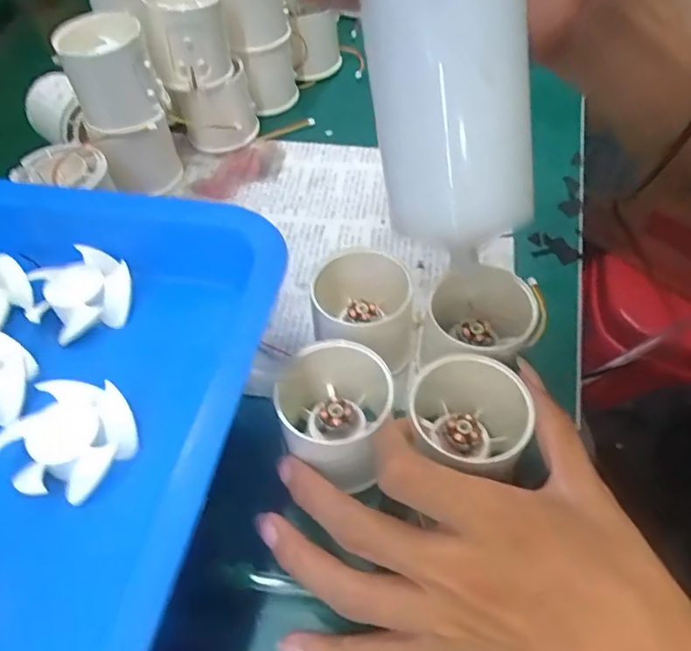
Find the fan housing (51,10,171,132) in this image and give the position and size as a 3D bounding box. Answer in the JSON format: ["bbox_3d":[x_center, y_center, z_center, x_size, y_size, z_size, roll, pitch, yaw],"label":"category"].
[{"bbox_3d":[-0.144,-0.155,0.352,0.052,0.053,0.052,-21,53,-12],"label":"fan housing"}]

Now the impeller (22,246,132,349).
[{"bbox_3d":[-0.114,-0.013,0.250,0.044,0.015,0.040,-2,52,2],"label":"impeller"}]

